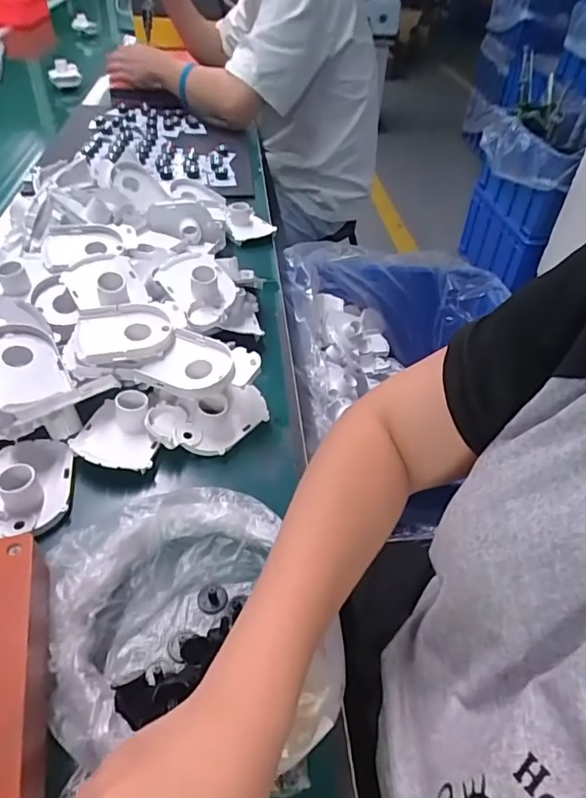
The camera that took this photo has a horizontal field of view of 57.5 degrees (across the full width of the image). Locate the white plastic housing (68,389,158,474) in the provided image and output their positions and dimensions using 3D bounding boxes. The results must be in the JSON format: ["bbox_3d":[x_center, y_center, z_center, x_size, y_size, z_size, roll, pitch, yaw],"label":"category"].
[{"bbox_3d":[-0.148,0.024,0.454,0.065,0.030,0.063,7,42,2],"label":"white plastic housing"}]

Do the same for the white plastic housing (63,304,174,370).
[{"bbox_3d":[-0.160,-0.059,0.489,0.095,0.023,0.065,-11,45,-17],"label":"white plastic housing"}]

